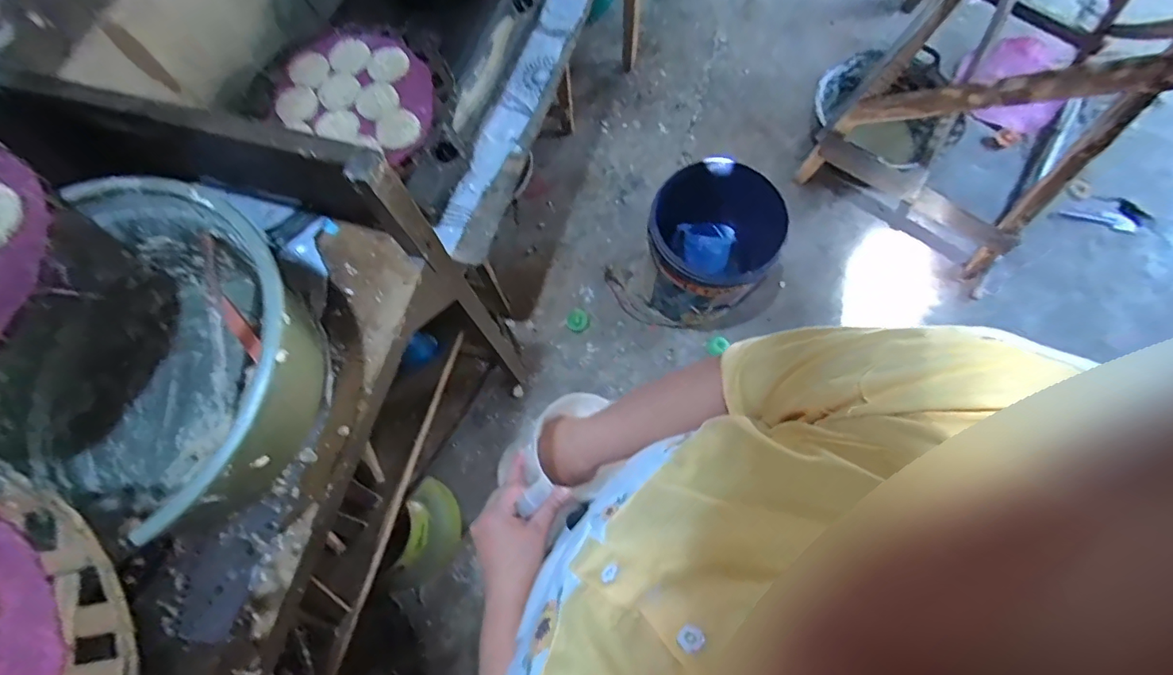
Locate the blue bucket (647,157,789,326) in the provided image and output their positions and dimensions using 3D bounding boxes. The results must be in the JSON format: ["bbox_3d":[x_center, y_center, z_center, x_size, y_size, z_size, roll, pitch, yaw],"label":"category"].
[{"bbox_3d":[0.313,-0.211,1.328,0.313,0.394,0.305,0,73,1],"label":"blue bucket"}]

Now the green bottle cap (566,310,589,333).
[{"bbox_3d":[-0.026,-0.049,1.479,0.064,0.010,0.069,0,73,1],"label":"green bottle cap"}]

